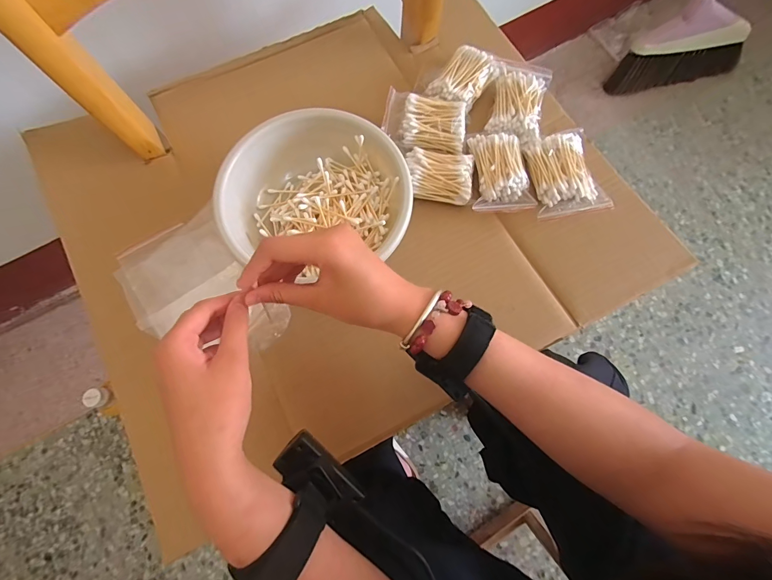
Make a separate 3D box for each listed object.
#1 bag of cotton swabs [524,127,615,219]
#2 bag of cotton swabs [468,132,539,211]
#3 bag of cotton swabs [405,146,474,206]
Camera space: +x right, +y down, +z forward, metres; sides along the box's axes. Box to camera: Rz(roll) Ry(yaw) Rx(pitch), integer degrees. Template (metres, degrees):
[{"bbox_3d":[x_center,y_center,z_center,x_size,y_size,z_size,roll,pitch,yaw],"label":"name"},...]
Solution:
[{"bbox_3d":[0.203,-0.131,0.409,0.069,0.024,0.096,-8,75,-1],"label":"bag of cotton swabs"},{"bbox_3d":[0.132,-0.137,0.412,0.069,0.033,0.100,-1,75,1],"label":"bag of cotton swabs"},{"bbox_3d":[0.061,-0.134,0.413,0.076,0.020,0.060,10,75,4],"label":"bag of cotton swabs"}]

